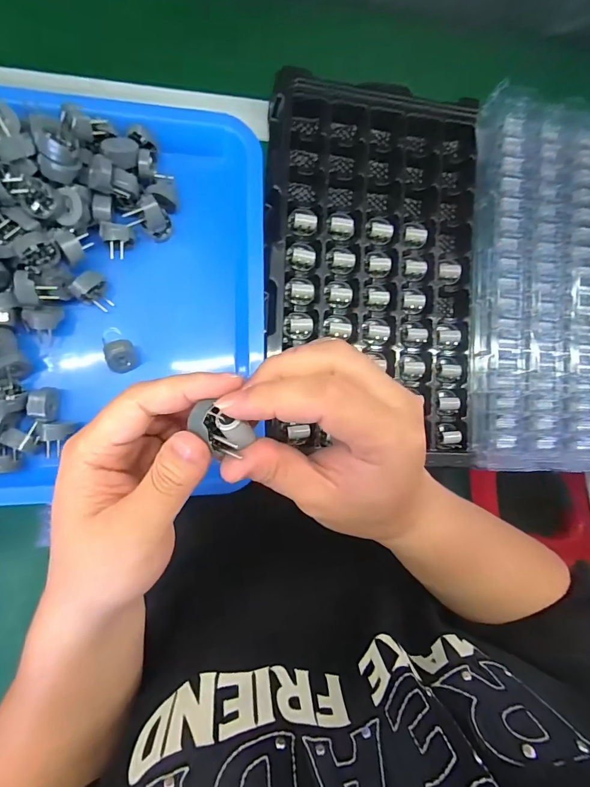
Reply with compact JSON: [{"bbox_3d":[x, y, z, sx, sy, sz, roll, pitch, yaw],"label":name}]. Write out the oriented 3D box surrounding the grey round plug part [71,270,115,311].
[{"bbox_3d":[-0.170,-0.088,0.336,0.025,0.025,0.027,36,81,-6],"label":"grey round plug part"}]

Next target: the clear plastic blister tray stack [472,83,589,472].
[{"bbox_3d":[0.295,-0.107,0.392,0.243,0.025,0.358,2,90,-8],"label":"clear plastic blister tray stack"}]

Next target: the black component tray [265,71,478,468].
[{"bbox_3d":[0.073,-0.110,0.381,0.199,0.041,0.353,2,86,-10],"label":"black component tray"}]

